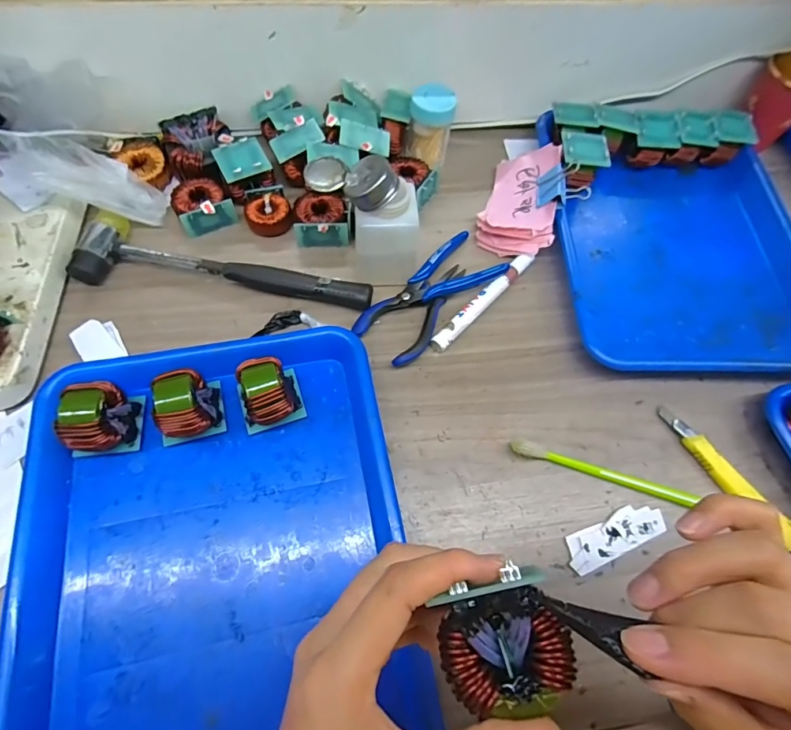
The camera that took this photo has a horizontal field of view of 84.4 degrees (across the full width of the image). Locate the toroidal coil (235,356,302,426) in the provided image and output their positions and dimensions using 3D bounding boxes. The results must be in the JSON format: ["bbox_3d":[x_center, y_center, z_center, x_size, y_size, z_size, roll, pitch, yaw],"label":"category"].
[{"bbox_3d":[-0.096,0.022,0.336,0.037,0.046,0.045,-16,67,-11],"label":"toroidal coil"}]

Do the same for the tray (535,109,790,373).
[{"bbox_3d":[0.283,-0.119,0.435,0.244,0.029,0.277,1,65,-3],"label":"tray"}]

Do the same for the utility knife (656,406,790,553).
[{"bbox_3d":[0.268,0.090,0.349,0.020,0.014,0.140,-36,72,-18],"label":"utility knife"}]

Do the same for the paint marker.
[{"bbox_3d":[0.083,-0.060,0.407,0.016,0.015,0.136,41,69,14],"label":"paint marker"}]

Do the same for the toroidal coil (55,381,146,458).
[{"bbox_3d":[-0.217,0.041,0.320,0.042,0.050,0.044,-3,65,-5],"label":"toroidal coil"}]

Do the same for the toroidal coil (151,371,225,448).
[{"bbox_3d":[-0.157,0.031,0.329,0.043,0.048,0.043,-12,66,-9],"label":"toroidal coil"}]

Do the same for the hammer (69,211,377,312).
[{"bbox_3d":[-0.151,-0.094,0.401,0.261,0.030,0.065,6,65,-1],"label":"hammer"}]

